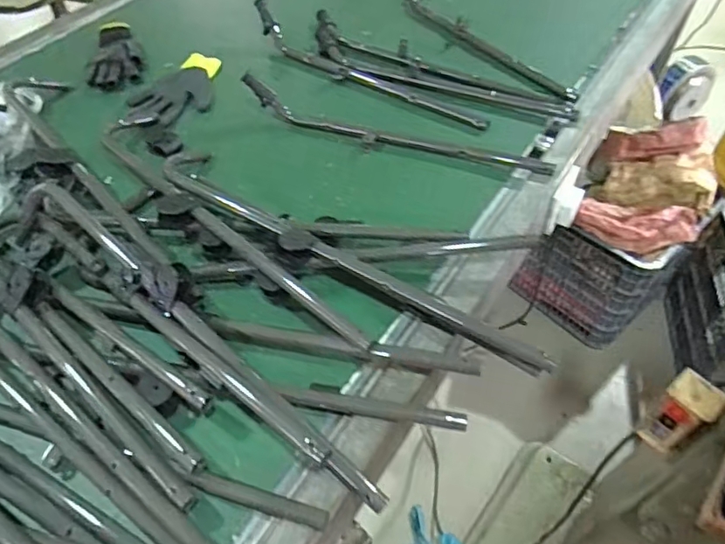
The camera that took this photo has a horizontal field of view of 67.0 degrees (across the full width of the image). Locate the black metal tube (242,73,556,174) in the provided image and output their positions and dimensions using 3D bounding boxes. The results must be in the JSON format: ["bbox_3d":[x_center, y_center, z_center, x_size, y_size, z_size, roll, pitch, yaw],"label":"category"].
[{"bbox_3d":[0.044,-0.242,0.899,0.538,0.080,0.043,13,53,11],"label":"black metal tube"}]

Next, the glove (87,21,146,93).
[{"bbox_3d":[-0.502,-0.447,1.111,0.102,0.031,0.254,-15,53,-11],"label":"glove"}]

